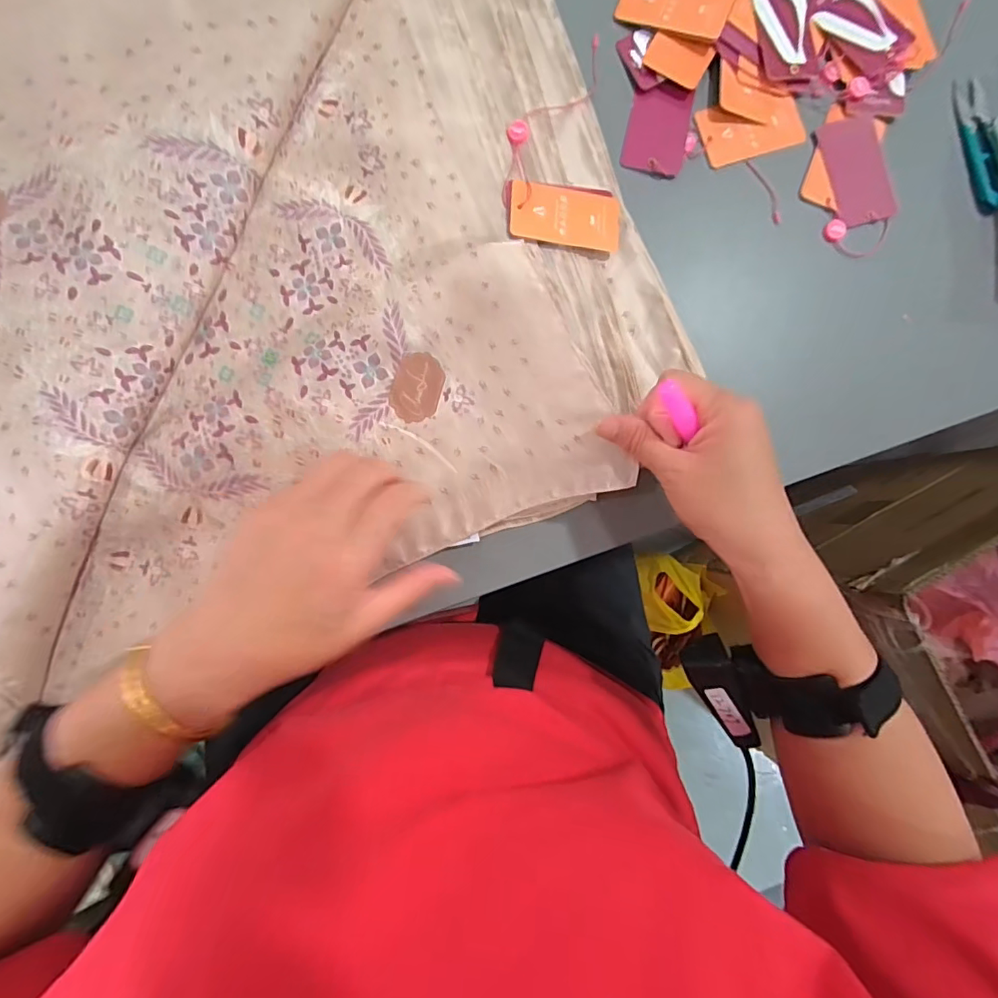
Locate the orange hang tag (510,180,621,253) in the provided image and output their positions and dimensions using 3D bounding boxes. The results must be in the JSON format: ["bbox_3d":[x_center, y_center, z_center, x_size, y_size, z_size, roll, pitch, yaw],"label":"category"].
[{"bbox_3d":[0.049,-0.206,0.372,0.081,0.004,0.044,3,85,-9],"label":"orange hang tag"}]

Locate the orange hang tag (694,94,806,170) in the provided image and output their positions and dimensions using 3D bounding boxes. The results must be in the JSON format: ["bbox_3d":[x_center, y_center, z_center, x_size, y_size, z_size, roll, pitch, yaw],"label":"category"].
[{"bbox_3d":[0.192,-0.281,0.388,0.080,0.006,0.043,-18,91,-4],"label":"orange hang tag"}]

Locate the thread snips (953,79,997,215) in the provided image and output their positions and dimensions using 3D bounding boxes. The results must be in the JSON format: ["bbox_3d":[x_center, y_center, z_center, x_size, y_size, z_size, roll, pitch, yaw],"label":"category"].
[{"bbox_3d":[0.372,-0.273,0.397,0.022,0.009,0.105,-11,90,-4],"label":"thread snips"}]

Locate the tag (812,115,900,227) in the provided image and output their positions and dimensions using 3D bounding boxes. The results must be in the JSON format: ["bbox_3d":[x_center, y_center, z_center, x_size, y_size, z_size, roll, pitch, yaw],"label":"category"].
[{"bbox_3d":[0.270,-0.247,0.387,0.045,0.005,0.078,-16,89,3],"label":"tag"}]

